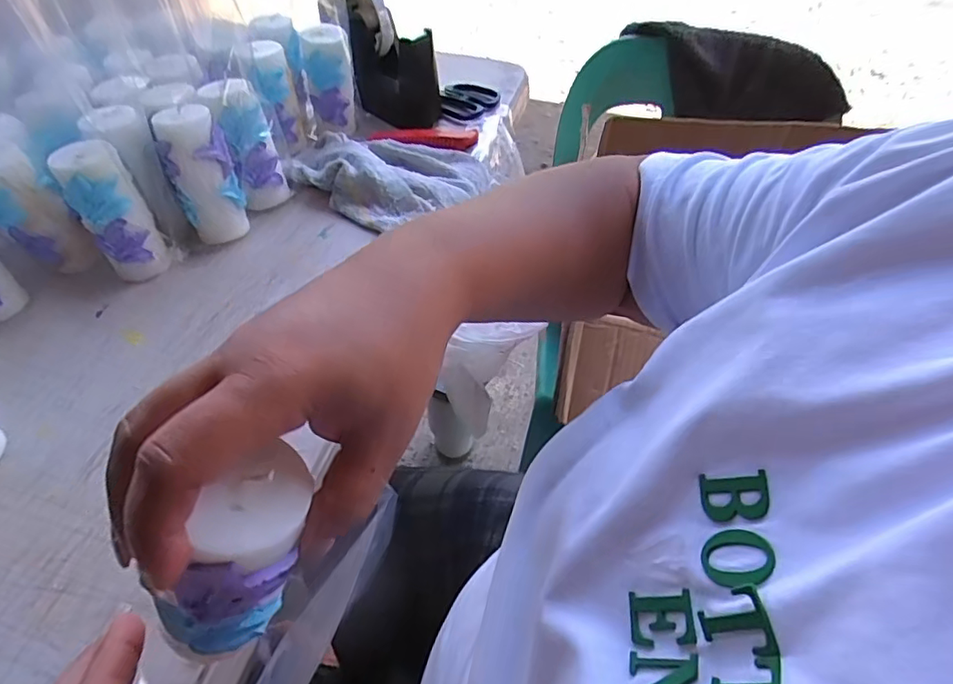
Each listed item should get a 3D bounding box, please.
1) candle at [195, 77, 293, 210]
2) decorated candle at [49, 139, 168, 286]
[{"bbox_3d":[-0.218,-0.185,0.509,0.055,0.105,0.051,-33,58,-26],"label":"candle"},{"bbox_3d":[-0.299,-0.106,0.447,0.045,0.110,0.040,-28,56,-22],"label":"decorated candle"}]

